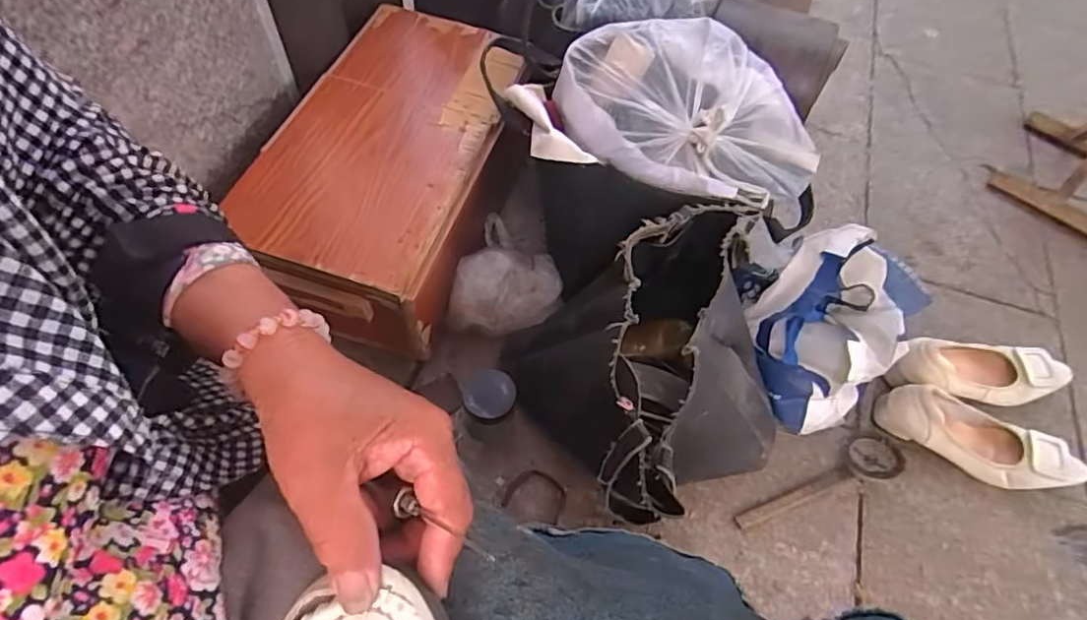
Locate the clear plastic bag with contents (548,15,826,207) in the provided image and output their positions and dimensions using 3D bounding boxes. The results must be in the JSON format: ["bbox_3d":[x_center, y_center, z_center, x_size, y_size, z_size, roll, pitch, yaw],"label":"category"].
[{"bbox_3d":[0.171,-0.234,0.663,0.312,0.113,0.182,8,59,1],"label":"clear plastic bag with contents"}]

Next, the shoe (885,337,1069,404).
[{"bbox_3d":[0.591,0.078,0.784,0.253,0.063,0.089,2,59,-3],"label":"shoe"}]

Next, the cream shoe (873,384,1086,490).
[{"bbox_3d":[0.561,0.161,0.737,0.241,0.071,0.089,22,60,9],"label":"cream shoe"}]

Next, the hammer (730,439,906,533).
[{"bbox_3d":[0.341,0.216,0.714,0.229,0.033,0.052,-17,62,-14],"label":"hammer"}]

